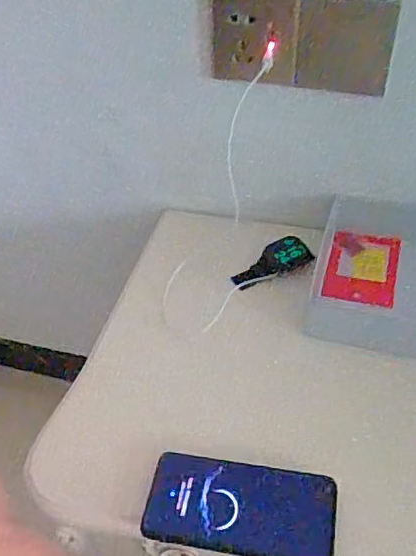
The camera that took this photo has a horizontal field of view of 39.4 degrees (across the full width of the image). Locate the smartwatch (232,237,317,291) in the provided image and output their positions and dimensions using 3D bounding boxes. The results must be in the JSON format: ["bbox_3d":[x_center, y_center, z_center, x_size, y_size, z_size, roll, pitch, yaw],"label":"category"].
[{"bbox_3d":[0.068,-0.015,0.643,0.087,0.015,0.045,-28,49,1],"label":"smartwatch"}]

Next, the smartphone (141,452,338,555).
[{"bbox_3d":[0.026,0.181,0.460,0.145,0.012,0.071,5,48,10],"label":"smartphone"}]

